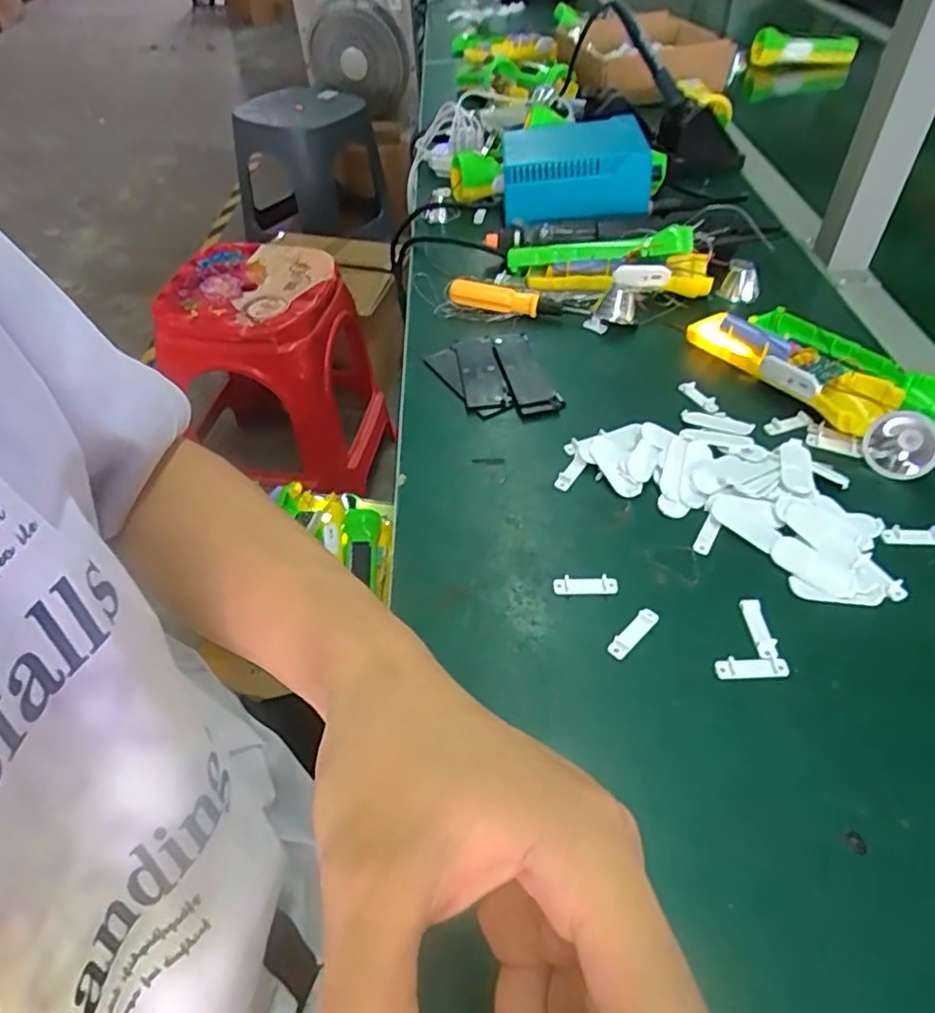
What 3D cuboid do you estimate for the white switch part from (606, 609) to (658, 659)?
[{"bbox_3d":[0.092,0.069,0.361,0.010,0.006,0.036,35,56,30],"label":"white switch part"}]

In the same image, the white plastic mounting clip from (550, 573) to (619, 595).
[{"bbox_3d":[0.069,0.046,0.385,0.038,0.005,0.010,1,46,3],"label":"white plastic mounting clip"}]

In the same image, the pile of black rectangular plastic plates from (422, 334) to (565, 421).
[{"bbox_3d":[0.024,-0.102,0.516,0.086,0.008,0.106,-16,47,-13],"label":"pile of black rectangular plastic plates"}]

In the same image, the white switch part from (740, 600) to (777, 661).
[{"bbox_3d":[0.159,0.067,0.356,0.011,0.005,0.036,-3,46,0],"label":"white switch part"}]

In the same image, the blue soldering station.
[{"bbox_3d":[0.105,-0.335,0.645,0.136,0.058,0.127,-1,46,2],"label":"blue soldering station"}]

